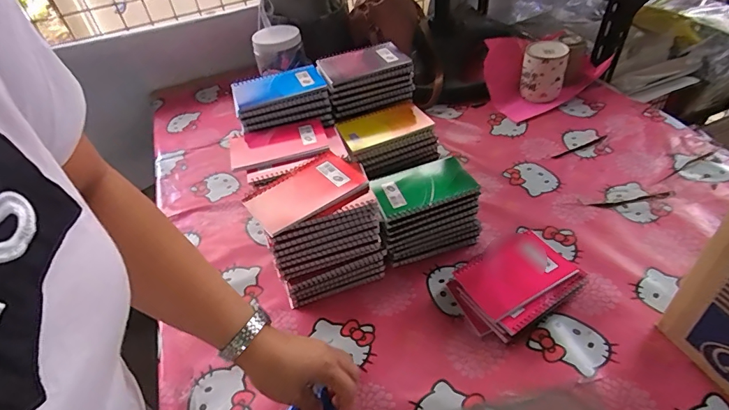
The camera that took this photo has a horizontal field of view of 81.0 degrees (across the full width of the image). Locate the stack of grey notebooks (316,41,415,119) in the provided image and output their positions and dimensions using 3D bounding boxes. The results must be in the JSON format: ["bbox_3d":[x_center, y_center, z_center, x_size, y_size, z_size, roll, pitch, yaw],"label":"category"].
[{"bbox_3d":[-0.001,-0.204,0.695,0.137,0.067,0.093,-20,44,-12],"label":"stack of grey notebooks"}]

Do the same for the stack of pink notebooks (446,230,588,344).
[{"bbox_3d":[0.190,0.101,0.545,0.141,0.034,0.104,-25,46,-18],"label":"stack of pink notebooks"}]

